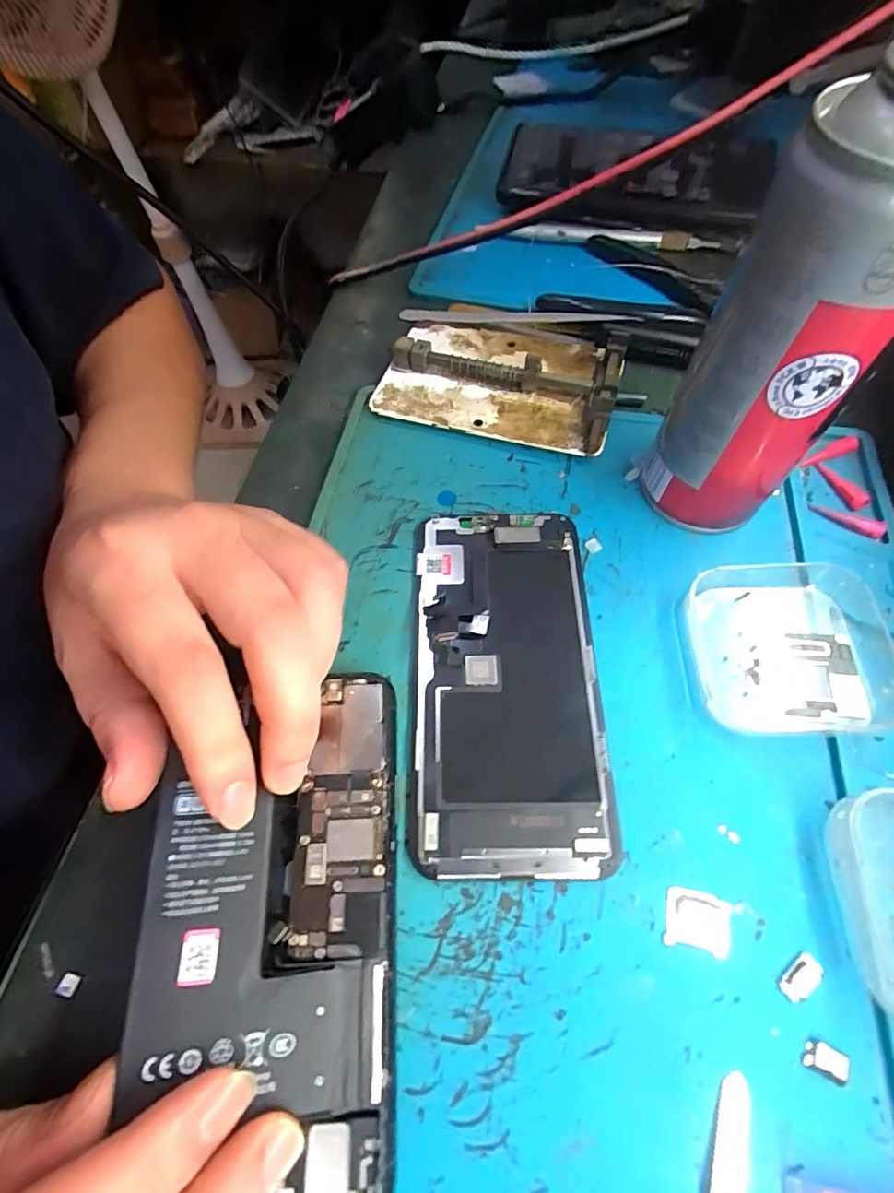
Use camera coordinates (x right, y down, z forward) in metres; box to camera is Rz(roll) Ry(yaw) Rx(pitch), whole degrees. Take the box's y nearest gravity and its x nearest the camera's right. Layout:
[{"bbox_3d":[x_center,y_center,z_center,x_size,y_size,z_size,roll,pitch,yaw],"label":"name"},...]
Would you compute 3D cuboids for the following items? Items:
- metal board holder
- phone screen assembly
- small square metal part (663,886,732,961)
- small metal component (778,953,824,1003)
[{"bbox_3d":[0.030,-0.112,0.260,0.121,0.017,0.078,15,63,10],"label":"metal board holder"},{"bbox_3d":[0.023,0.027,0.193,0.066,0.008,0.137,-1,62,1],"label":"phone screen assembly"},{"bbox_3d":[0.076,0.098,0.156,0.018,0.004,0.016,11,63,8],"label":"small square metal part"},{"bbox_3d":[0.102,0.110,0.148,0.014,0.004,0.007,-38,67,-17],"label":"small metal component"}]

